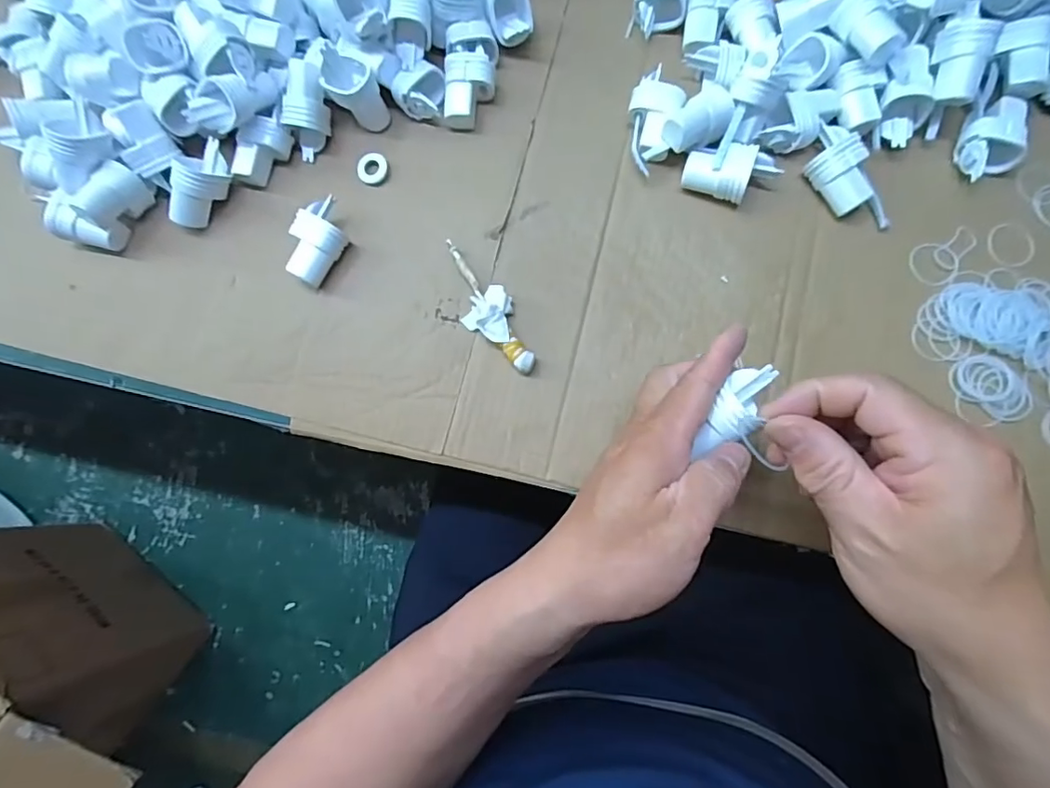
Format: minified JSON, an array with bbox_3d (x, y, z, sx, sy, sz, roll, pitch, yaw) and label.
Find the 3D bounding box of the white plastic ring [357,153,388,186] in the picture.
[{"bbox_3d":[-0.113,-0.167,0.396,0.023,0.005,0.023,-1,79,3],"label":"white plastic ring"}]

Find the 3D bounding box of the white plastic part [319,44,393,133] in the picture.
[{"bbox_3d":[-0.120,-0.216,0.377,0.036,0.048,0.029,21,81,7],"label":"white plastic part"}]

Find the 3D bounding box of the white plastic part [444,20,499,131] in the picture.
[{"bbox_3d":[-0.039,-0.232,0.390,0.036,0.025,0.071,3,80,4],"label":"white plastic part"}]

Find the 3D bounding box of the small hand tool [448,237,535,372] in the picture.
[{"bbox_3d":[-0.027,-0.058,0.368,0.035,0.013,0.105,-40,80,-5],"label":"small hand tool"}]

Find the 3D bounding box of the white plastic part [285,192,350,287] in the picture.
[{"bbox_3d":[-0.146,-0.108,0.377,0.030,0.028,0.061,24,82,7],"label":"white plastic part"}]

